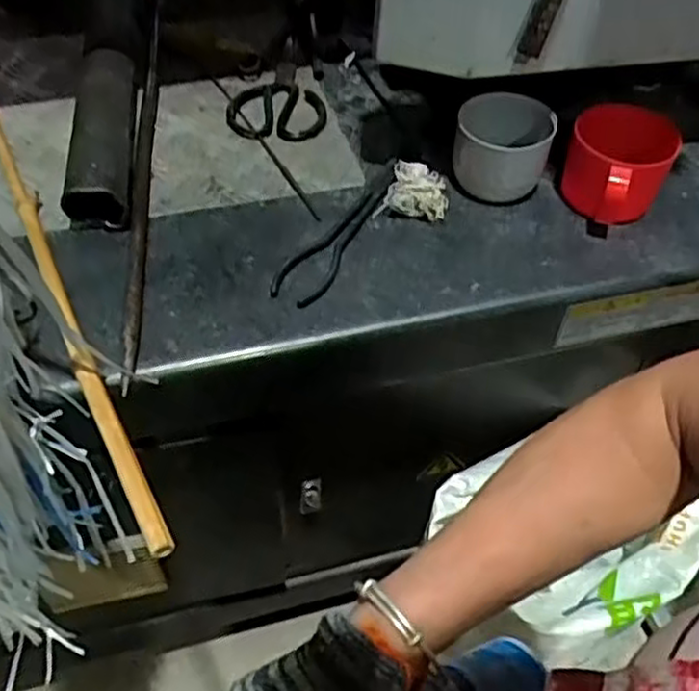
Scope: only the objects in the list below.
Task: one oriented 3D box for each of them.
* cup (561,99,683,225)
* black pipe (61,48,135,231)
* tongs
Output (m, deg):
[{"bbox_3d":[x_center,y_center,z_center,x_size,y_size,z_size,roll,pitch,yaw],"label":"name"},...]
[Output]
[{"bbox_3d":[0.288,-0.199,0.781,0.103,0.099,0.122,20,53,13],"label":"cup"},{"bbox_3d":[-0.279,-0.244,0.824,0.062,0.067,0.285,-6,51,-7],"label":"black pipe"},{"bbox_3d":[-0.006,-0.131,0.773,0.051,0.017,0.248,20,53,14],"label":"tongs"}]

